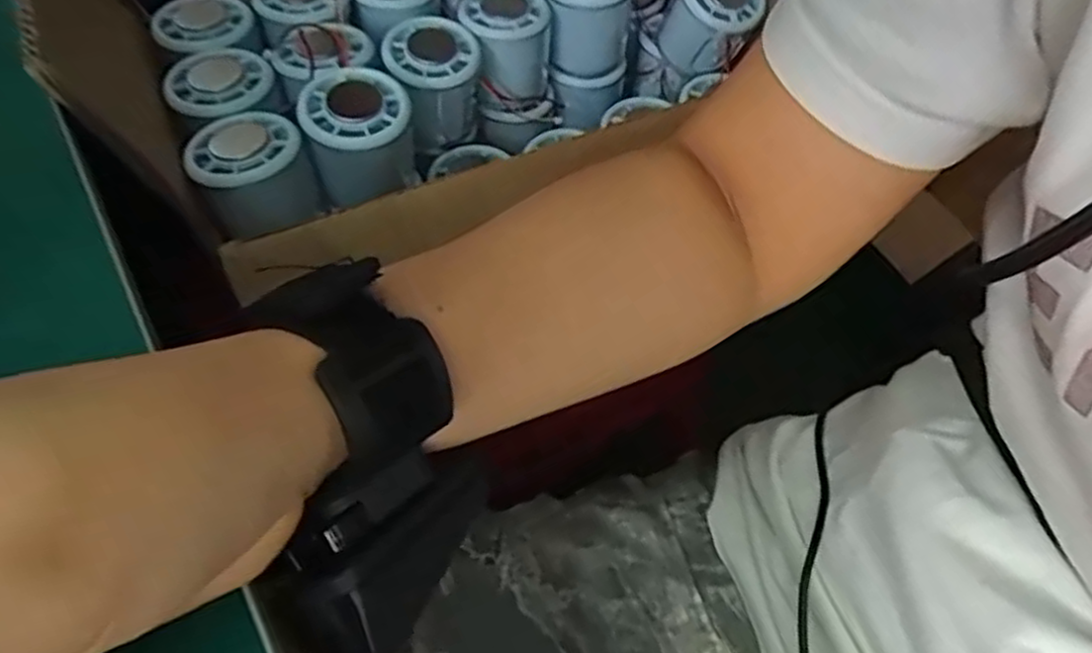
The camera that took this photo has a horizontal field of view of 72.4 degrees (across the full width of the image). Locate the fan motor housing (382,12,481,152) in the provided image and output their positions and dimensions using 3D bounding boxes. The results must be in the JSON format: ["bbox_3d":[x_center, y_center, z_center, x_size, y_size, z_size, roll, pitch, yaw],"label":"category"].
[{"bbox_3d":[-0.070,-0.149,0.470,0.057,0.068,0.063,-7,54,-7],"label":"fan motor housing"}]

